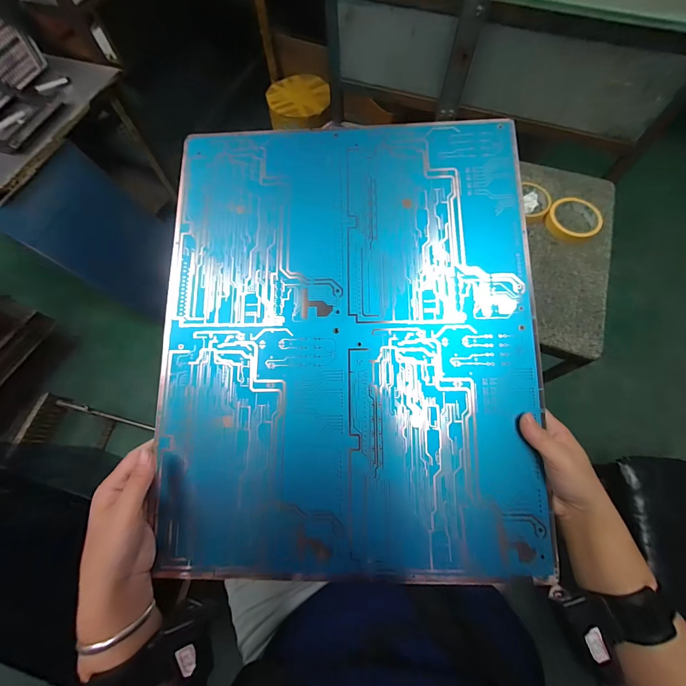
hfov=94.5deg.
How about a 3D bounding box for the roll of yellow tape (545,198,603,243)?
[{"bbox_3d":[0.446,-0.239,0.611,0.099,0.024,0.091,-1,69,2],"label":"roll of yellow tape"}]

